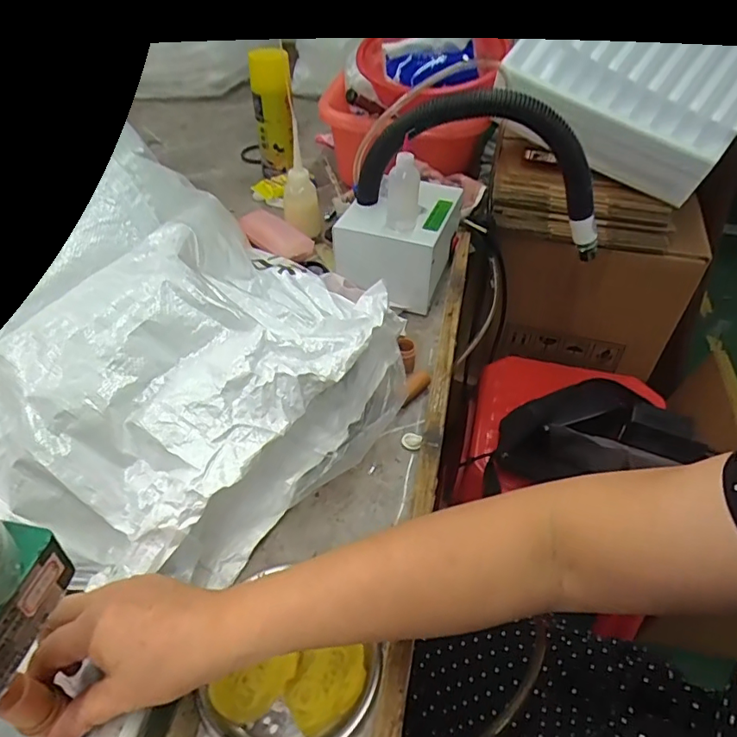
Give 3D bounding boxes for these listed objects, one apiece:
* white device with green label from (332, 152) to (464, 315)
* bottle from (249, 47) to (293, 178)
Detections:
[{"bbox_3d":[0.039,-0.200,0.680,0.130,0.165,0.160,14,46,12],"label":"white device with green label"},{"bbox_3d":[-0.160,-0.420,0.892,0.052,0.205,0.062,-14,46,-15],"label":"bottle"}]

